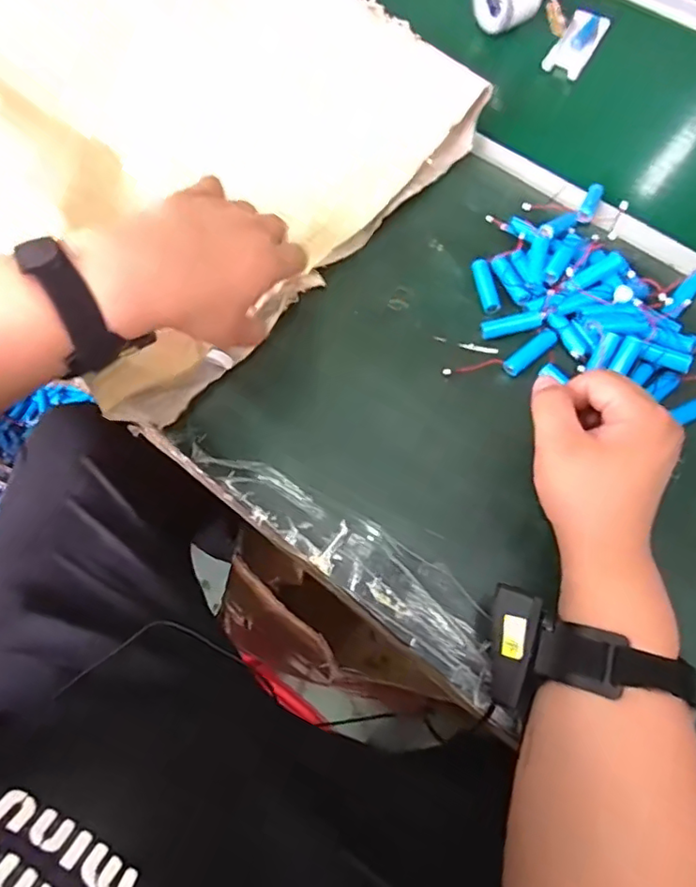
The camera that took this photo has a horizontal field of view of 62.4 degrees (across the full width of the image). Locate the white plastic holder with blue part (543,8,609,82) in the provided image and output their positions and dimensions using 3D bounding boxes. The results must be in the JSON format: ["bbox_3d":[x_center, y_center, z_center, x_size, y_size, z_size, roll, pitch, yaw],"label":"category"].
[{"bbox_3d":[0.256,-0.447,0.642,0.042,0.013,0.097,30,74,8],"label":"white plastic holder with blue part"}]

